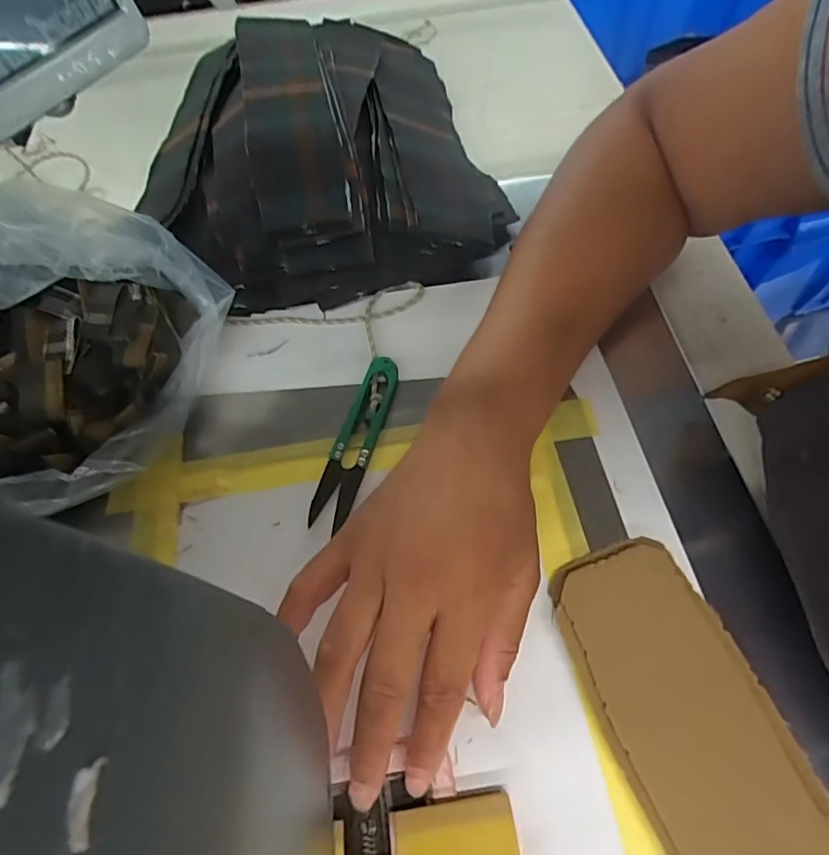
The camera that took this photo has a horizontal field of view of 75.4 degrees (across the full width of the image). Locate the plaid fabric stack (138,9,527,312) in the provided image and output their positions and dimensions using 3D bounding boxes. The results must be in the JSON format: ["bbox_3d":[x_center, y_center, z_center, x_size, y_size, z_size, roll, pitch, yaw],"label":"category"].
[{"bbox_3d":[-0.077,-0.210,0.395,0.241,0.063,0.280,-16,61,-4],"label":"plaid fabric stack"}]

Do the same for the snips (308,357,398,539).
[{"bbox_3d":[-0.033,0.005,0.298,0.022,0.012,0.102,14,63,12],"label":"snips"}]

